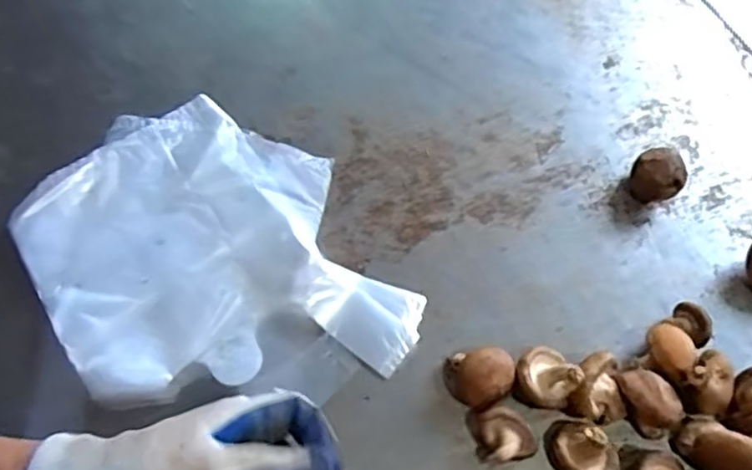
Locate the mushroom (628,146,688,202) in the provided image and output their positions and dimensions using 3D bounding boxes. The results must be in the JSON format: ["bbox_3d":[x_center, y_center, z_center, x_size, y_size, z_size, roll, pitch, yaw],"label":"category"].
[{"bbox_3d":[0.247,-0.052,0.588,0.032,0.041,0.042,-23,63,-10],"label":"mushroom"}]

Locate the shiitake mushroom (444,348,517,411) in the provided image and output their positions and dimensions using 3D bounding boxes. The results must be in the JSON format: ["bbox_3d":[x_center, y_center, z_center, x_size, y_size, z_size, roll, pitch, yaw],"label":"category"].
[{"bbox_3d":[0.078,0.110,0.516,0.051,0.036,0.043,20,64,12],"label":"shiitake mushroom"}]

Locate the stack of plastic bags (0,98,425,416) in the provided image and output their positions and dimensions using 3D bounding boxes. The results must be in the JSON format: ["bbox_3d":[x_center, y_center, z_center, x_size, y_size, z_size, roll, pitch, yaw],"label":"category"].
[{"bbox_3d":[-0.149,0.017,0.571,0.263,0.035,0.299,-26,64,-12],"label":"stack of plastic bags"}]

